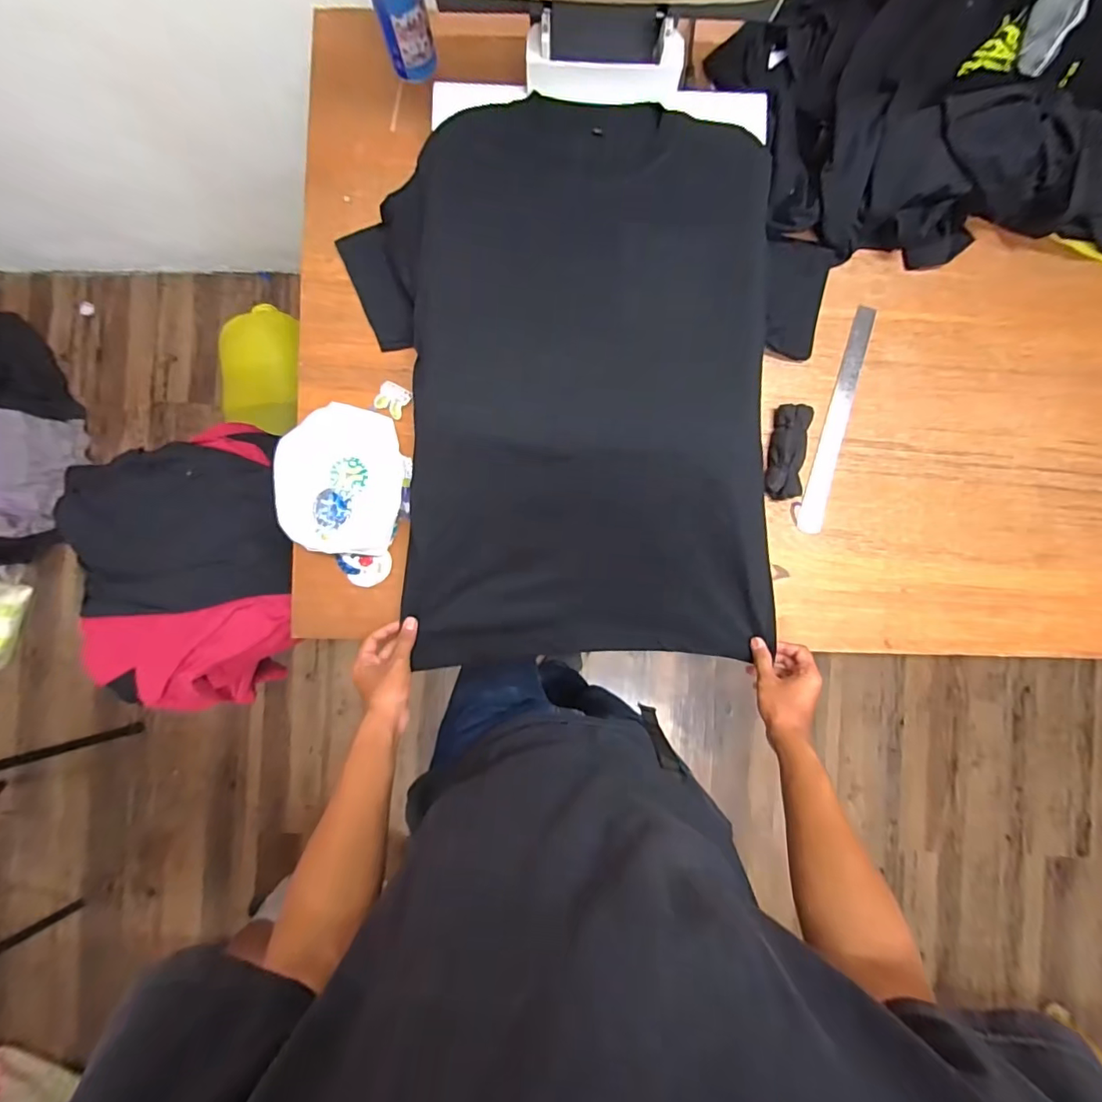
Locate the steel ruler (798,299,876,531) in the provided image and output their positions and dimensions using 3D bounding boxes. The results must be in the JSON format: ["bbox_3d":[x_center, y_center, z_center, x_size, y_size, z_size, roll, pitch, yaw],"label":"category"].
[{"bbox_3d":[0.400,-0.183,0.707,0.035,0.005,0.321,15,90,-1],"label":"steel ruler"}]

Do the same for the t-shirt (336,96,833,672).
[{"bbox_3d":[0.065,-0.191,0.679,0.606,0.120,0.669,-4,99,3],"label":"t-shirt"}]

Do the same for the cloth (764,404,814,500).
[{"bbox_3d":[0.326,-0.135,0.689,0.050,0.031,0.124,10,90,-2],"label":"cloth"}]

